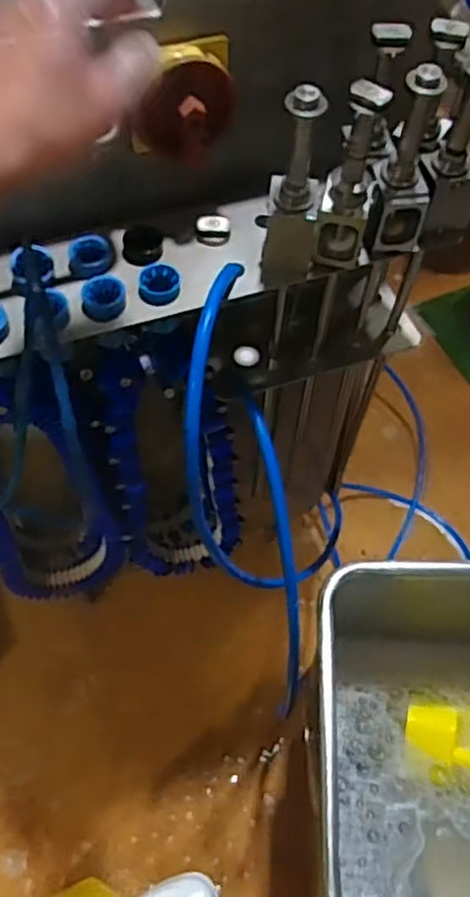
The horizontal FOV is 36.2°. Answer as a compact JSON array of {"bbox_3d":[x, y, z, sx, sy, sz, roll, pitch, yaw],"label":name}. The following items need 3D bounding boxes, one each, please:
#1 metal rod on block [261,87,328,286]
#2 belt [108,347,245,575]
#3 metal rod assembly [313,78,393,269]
[{"bbox_3d":[0.049,-0.214,0.604,0.042,0.177,0.035,6,59,3],"label":"metal rod on block"},{"bbox_3d":[-0.079,0.047,0.974,0.169,0.516,0.056,-15,60,-10],"label":"belt"},{"bbox_3d":[0.096,-0.220,0.596,0.040,0.163,0.040,13,59,7],"label":"metal rod assembly"}]

